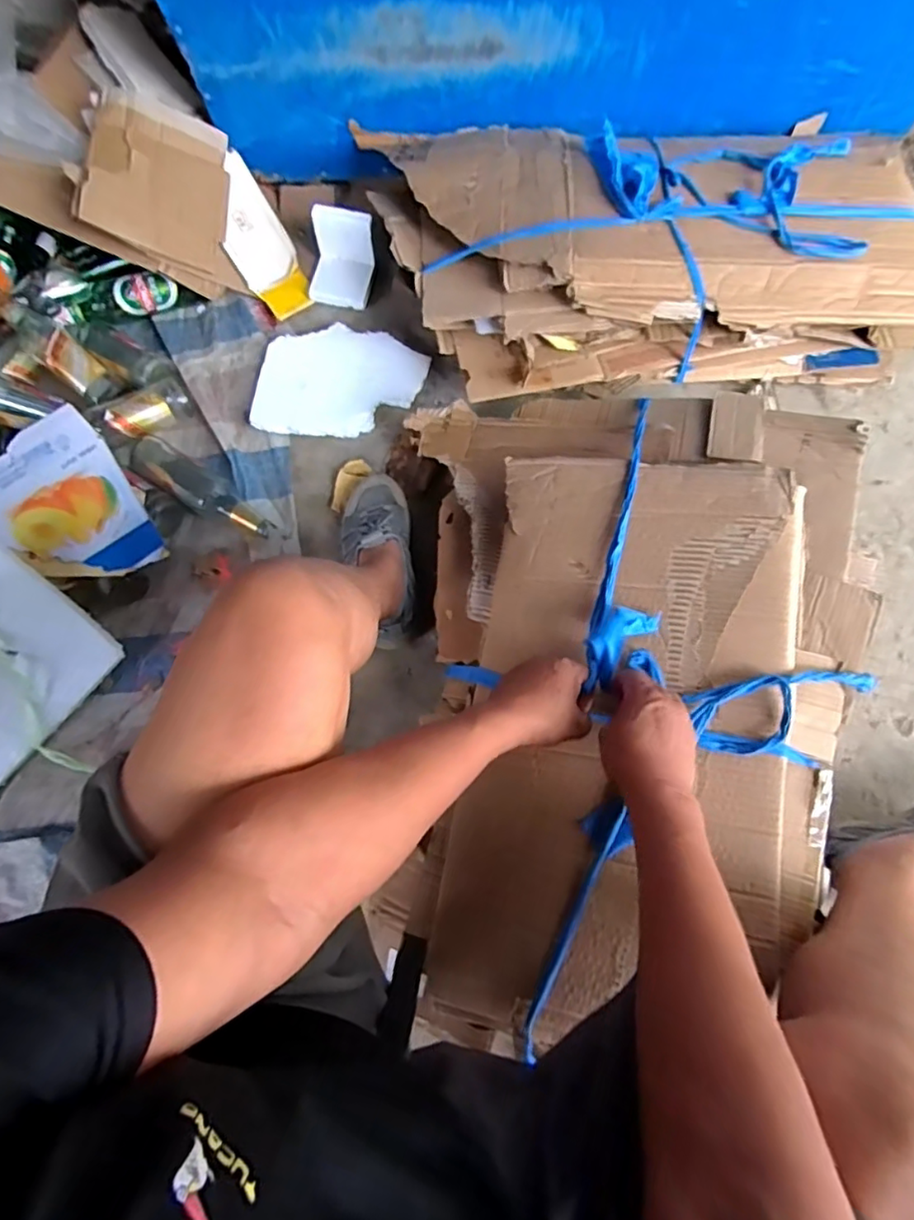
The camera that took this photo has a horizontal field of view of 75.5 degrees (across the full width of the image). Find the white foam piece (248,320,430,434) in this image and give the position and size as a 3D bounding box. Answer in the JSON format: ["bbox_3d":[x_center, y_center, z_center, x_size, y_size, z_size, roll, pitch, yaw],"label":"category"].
[{"bbox_3d":[-0.196,-0.390,0.993,0.278,0.014,0.195,-2,76,1],"label":"white foam piece"}]

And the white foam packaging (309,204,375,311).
[{"bbox_3d":[-0.199,-0.601,1.017,0.110,0.080,0.114,14,77,5],"label":"white foam packaging"}]

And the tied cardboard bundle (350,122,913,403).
[{"bbox_3d":[0.290,-0.609,0.932,0.820,0.177,0.532,-6,76,0],"label":"tied cardboard bundle"}]

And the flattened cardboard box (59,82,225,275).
[{"bbox_3d":[-0.485,-0.700,0.964,0.207,0.026,0.249,13,83,-31],"label":"flattened cardboard box"}]

